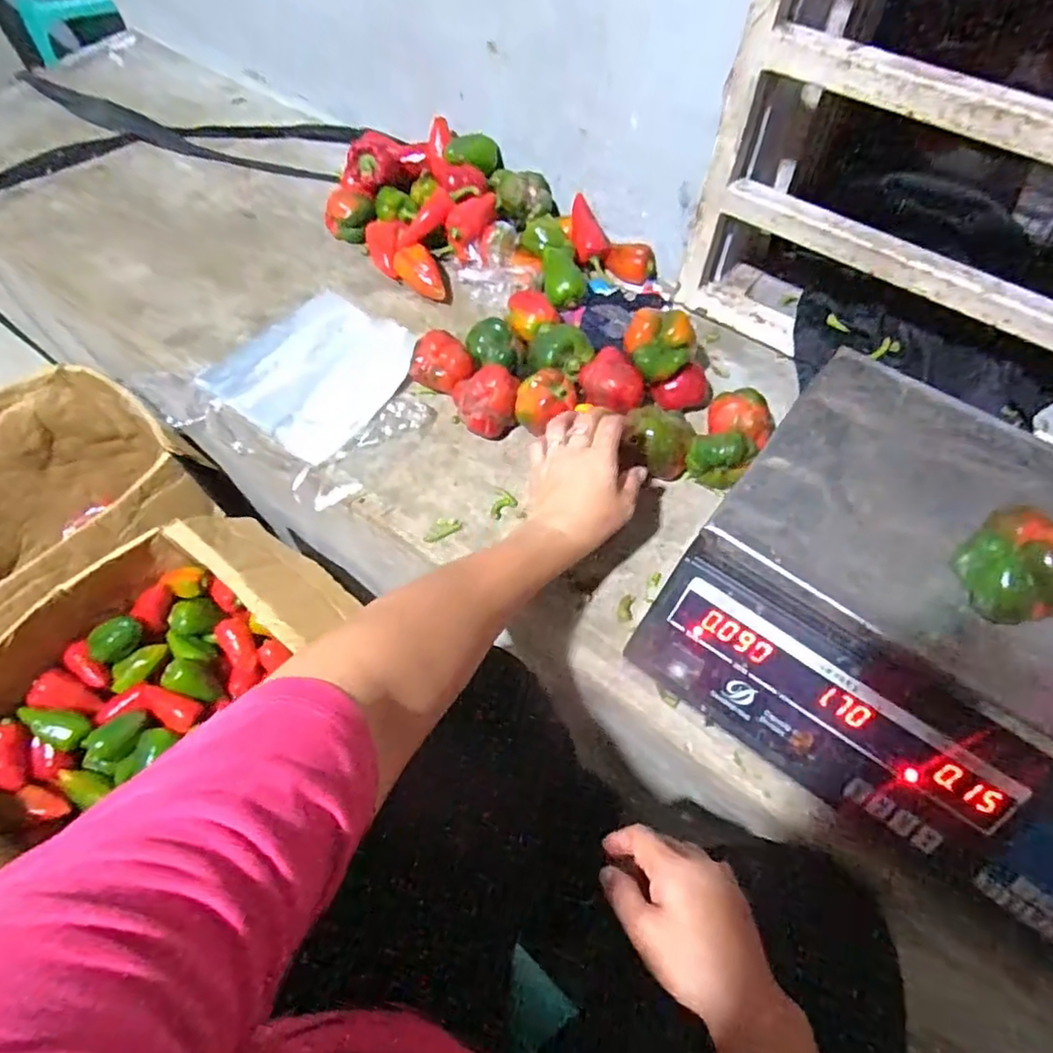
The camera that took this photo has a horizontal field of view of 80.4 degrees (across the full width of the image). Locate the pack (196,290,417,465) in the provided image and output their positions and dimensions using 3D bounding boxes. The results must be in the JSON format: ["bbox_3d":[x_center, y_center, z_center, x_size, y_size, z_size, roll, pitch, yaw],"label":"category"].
[{"bbox_3d":[-0.224,-0.169,0.661,0.191,0.015,0.176,31,71,22],"label":"pack"}]

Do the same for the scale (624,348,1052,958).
[{"bbox_3d":[0.301,0.064,0.460,0.334,0.121,0.303,32,66,17],"label":"scale"}]

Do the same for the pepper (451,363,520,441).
[{"bbox_3d":[-0.040,-0.120,0.603,0.061,0.047,0.052,-19,62,-9],"label":"pepper"}]

